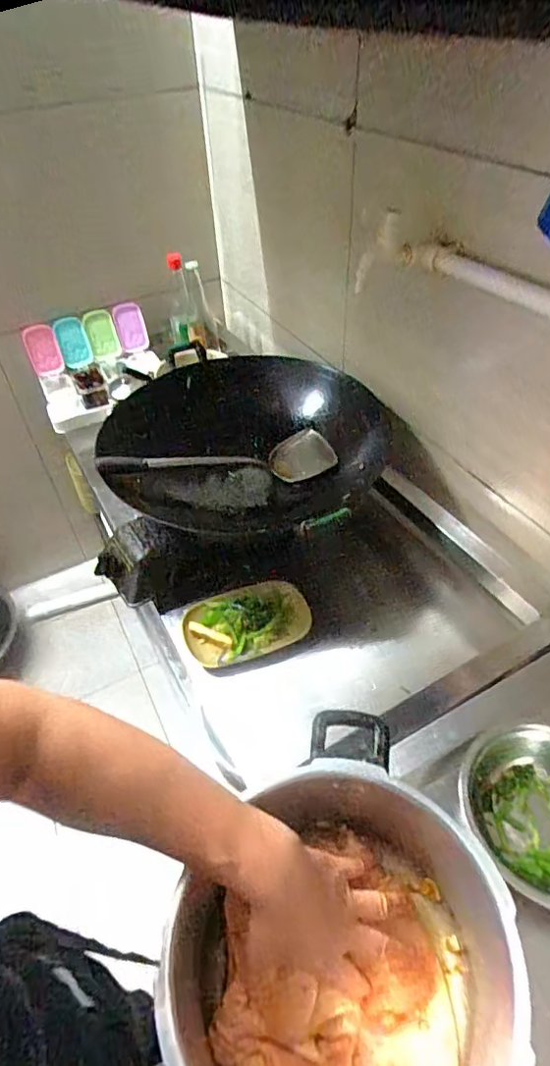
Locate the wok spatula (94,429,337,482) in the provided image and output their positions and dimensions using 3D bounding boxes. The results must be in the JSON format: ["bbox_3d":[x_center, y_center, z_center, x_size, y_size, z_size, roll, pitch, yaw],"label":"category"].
[{"bbox_3d":[-0.090,-0.131,0.909,0.389,0.054,0.096,-2,44,-19],"label":"wok spatula"}]

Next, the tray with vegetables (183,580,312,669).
[{"bbox_3d":[-0.044,0.150,0.871,0.196,0.056,0.126,-12,47,-10],"label":"tray with vegetables"}]

